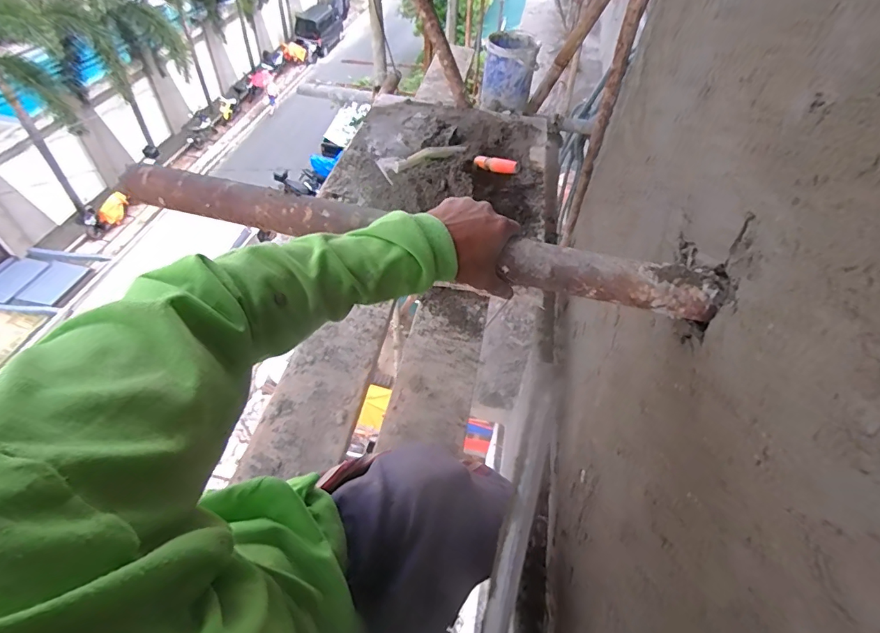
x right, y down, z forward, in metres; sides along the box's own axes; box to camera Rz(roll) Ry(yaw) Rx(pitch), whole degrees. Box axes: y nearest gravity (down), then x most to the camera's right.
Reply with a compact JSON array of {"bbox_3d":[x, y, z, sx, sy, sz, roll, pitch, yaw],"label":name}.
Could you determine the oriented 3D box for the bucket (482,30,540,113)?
[{"bbox_3d":[0.229,-0.818,1.534,0.160,0.179,0.188,7,49,2],"label":"bucket"}]

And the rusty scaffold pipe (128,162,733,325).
[{"bbox_3d":[-0.034,-0.084,0.489,0.629,0.045,0.051,14,49,7],"label":"rusty scaffold pipe"}]

